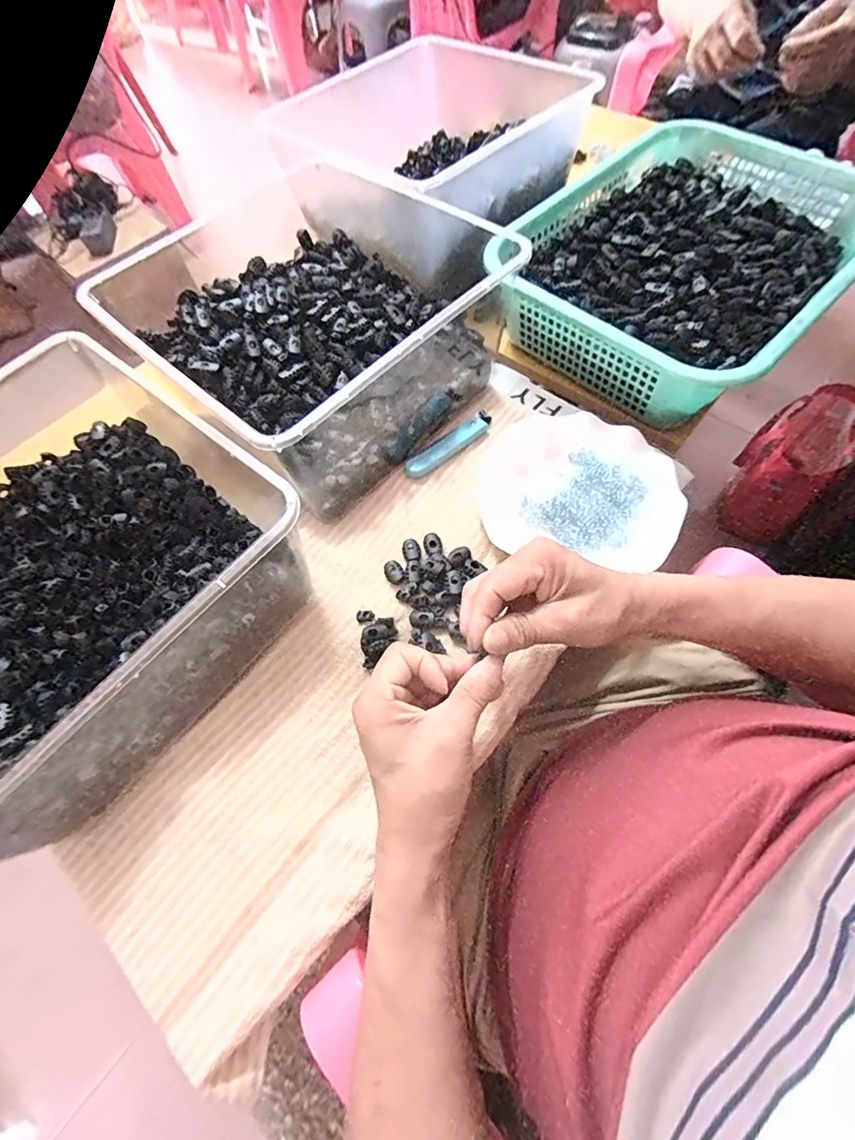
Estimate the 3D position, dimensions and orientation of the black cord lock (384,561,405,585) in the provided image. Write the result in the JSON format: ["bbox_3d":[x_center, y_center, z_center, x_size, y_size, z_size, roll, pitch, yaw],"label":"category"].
[{"bbox_3d":[-0.030,0.002,0.421,0.017,0.007,0.022,-23,65,-8],"label":"black cord lock"}]

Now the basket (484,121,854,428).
[{"bbox_3d":[0.279,-0.336,0.513,0.305,0.090,0.383,41,73,20],"label":"basket"}]

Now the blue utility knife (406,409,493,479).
[{"bbox_3d":[0.024,-0.131,0.479,0.108,0.008,0.023,-36,67,-13],"label":"blue utility knife"}]

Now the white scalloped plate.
[{"bbox_3d":[0.145,-0.085,0.444,0.180,0.018,0.160,13,66,10],"label":"white scalloped plate"}]

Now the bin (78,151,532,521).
[{"bbox_3d":[-0.115,-0.263,0.481,0.349,0.136,0.343,36,71,19],"label":"bin"}]

